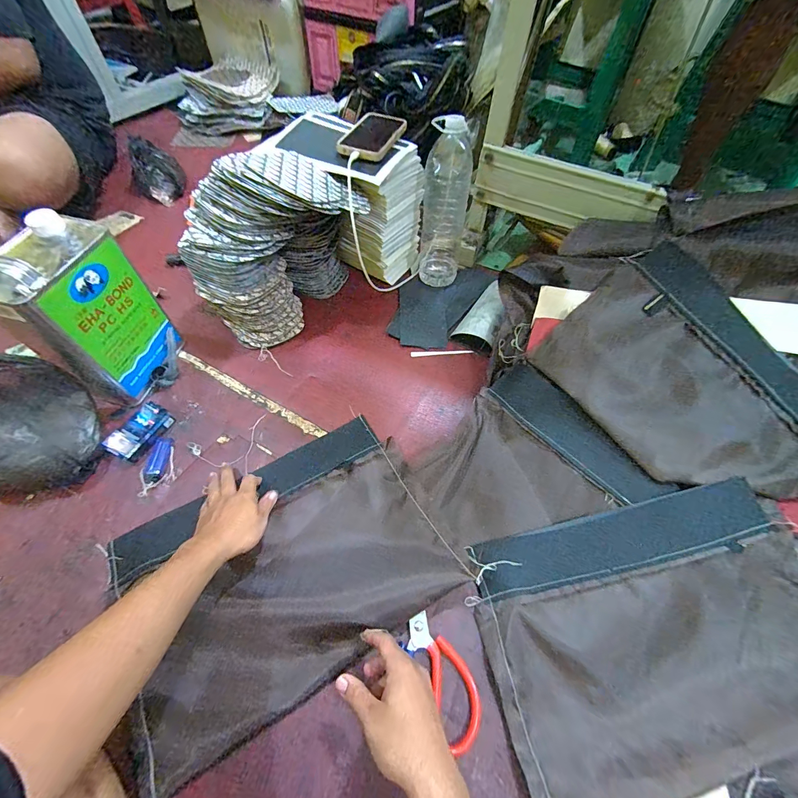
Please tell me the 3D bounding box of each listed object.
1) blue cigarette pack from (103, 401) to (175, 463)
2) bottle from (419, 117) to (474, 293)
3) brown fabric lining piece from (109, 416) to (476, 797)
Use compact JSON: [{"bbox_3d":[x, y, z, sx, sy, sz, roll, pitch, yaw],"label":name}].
[{"bbox_3d":[-0.417,0.053,0.589,0.056,0.021,0.093,23,63,13],"label":"blue cigarette pack"},{"bbox_3d":[0.089,-0.369,0.716,0.085,0.274,0.106,6,60,4],"label":"bottle"},{"bbox_3d":[-0.156,0.228,0.503,0.411,0.033,0.299,-28,64,-15],"label":"brown fabric lining piece"}]

